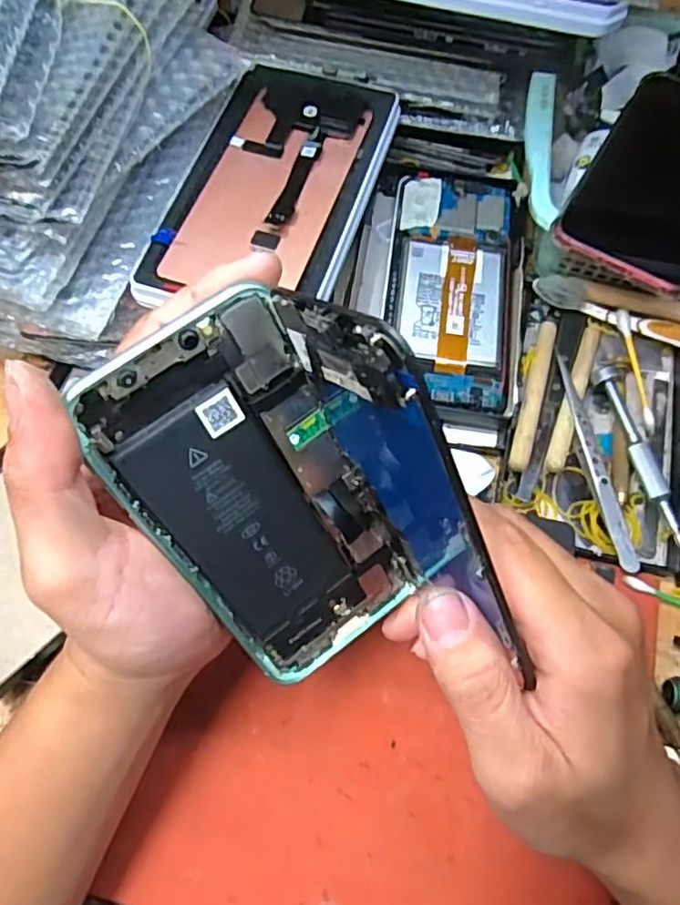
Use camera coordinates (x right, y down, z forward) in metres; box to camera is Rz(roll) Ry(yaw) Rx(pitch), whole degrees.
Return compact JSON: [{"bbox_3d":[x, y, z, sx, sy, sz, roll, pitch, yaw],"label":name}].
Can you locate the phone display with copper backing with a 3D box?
[{"bbox_3d":[-0.035,-0.146,0.350,0.097,0.010,0.174,17,68,6],"label":"phone display with copper backing"}]

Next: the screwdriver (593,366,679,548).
[{"bbox_3d":[0.168,0.010,0.350,0.013,0.018,0.125,-13,69,-7],"label":"screwdriver"}]

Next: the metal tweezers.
[{"bbox_3d":[0.139,0.003,0.352,0.010,0.010,0.128,-9,69,-5],"label":"metal tweezers"}]

